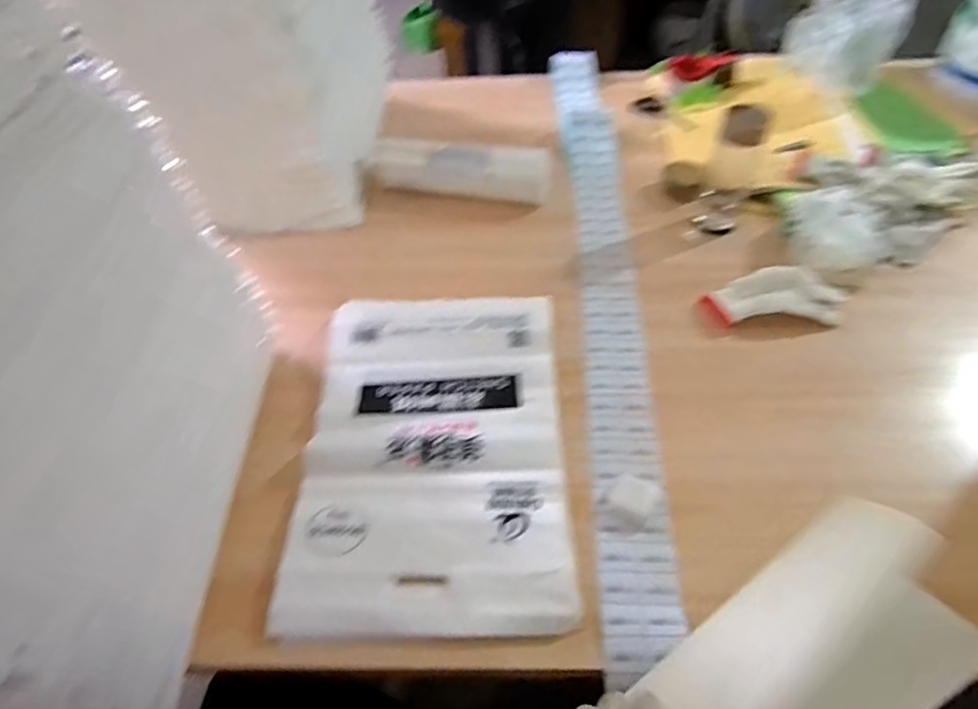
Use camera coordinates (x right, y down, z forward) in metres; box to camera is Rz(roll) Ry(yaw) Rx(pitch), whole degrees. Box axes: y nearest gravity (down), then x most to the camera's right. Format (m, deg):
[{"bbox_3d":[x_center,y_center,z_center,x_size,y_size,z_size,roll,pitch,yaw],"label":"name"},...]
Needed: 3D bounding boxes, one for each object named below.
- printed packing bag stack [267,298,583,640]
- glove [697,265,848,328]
[{"bbox_3d":[-0.063,0.099,0.663,0.293,0.042,0.415,-2,52,2],"label":"printed packing bag stack"},{"bbox_3d":[0.395,-0.082,0.771,0.186,0.046,0.082,-2,52,2],"label":"glove"}]

